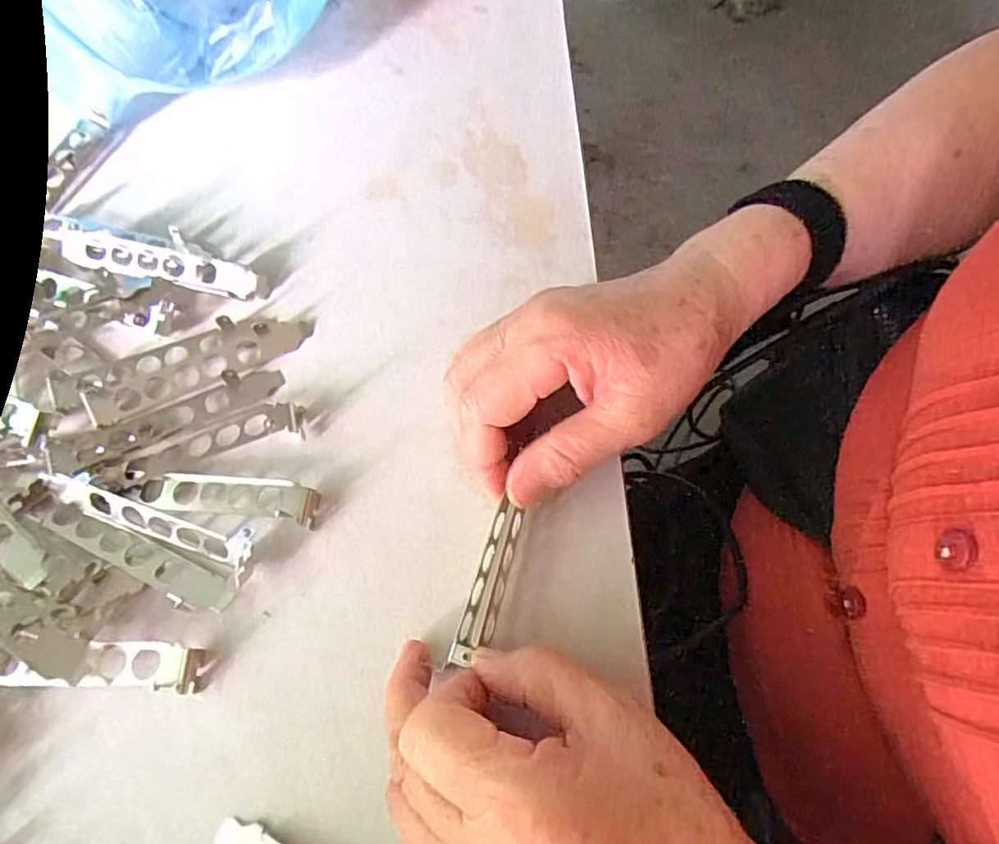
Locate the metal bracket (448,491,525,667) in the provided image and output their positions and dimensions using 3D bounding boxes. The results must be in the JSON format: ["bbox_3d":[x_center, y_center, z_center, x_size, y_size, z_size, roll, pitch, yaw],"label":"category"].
[{"bbox_3d":[-0.005,0.072,0.273,0.015,0.010,0.070,15,68,8],"label":"metal bracket"}]

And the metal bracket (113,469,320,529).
[{"bbox_3d":[-0.141,0.036,0.301,0.099,0.009,0.019,6,68,5],"label":"metal bracket"}]

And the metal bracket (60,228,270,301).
[{"bbox_3d":[-0.195,-0.094,0.356,0.120,0.017,0.026,10,69,6],"label":"metal bracket"}]

